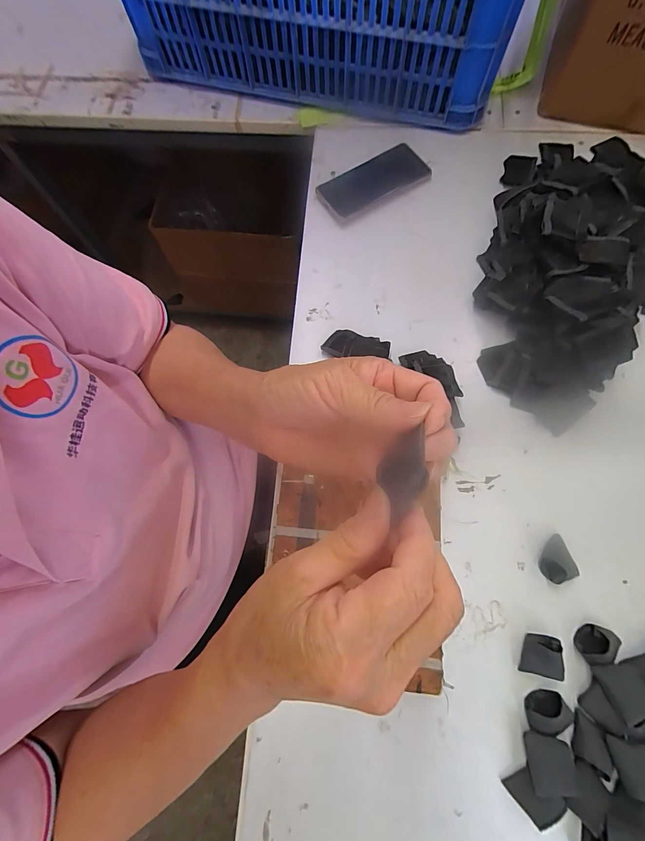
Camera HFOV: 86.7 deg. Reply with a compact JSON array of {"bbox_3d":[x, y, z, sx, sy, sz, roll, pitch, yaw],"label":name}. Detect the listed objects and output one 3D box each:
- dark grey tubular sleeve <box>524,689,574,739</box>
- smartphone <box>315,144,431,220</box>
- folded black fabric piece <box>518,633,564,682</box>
[{"bbox_3d":[0.211,0.270,0.315,0.041,0.021,0.032,3,74,3],"label":"dark grey tubular sleeve"},{"bbox_3d":[0.076,-0.361,0.515,0.164,0.012,0.074,-29,75,-7],"label":"smartphone"},{"bbox_3d":[0.216,0.231,0.334,0.038,0.014,0.036,8,74,4],"label":"folded black fabric piece"}]

